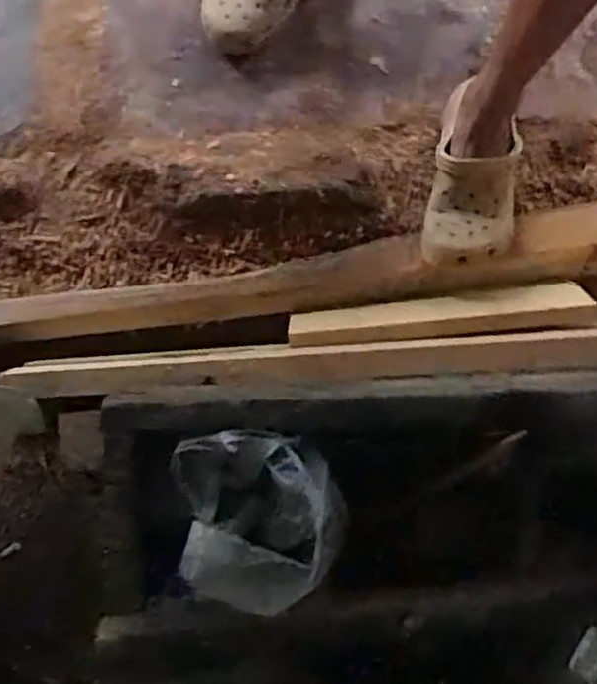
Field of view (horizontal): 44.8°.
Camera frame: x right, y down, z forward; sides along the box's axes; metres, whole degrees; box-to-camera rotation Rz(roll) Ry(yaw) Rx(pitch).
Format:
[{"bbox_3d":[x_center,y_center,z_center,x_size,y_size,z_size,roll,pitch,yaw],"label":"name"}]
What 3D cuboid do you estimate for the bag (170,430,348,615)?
[{"bbox_3d":[-0.021,0.103,0.438,0.093,0.077,0.106,-17,82,0],"label":"bag"}]

